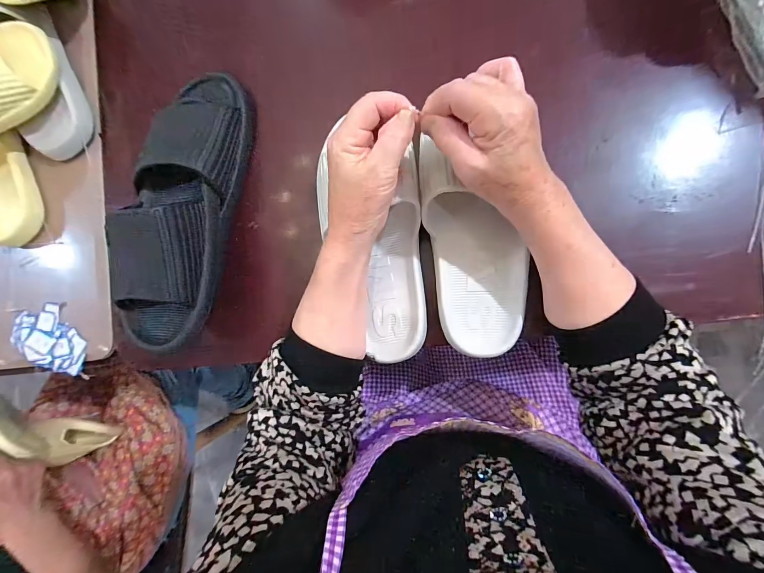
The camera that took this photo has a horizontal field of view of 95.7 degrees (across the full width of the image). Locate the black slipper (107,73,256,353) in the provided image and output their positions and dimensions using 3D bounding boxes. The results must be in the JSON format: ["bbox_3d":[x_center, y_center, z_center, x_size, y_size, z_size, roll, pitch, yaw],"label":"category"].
[{"bbox_3d":[-0.213,-0.090,0.362,0.097,0.084,0.309,1,74,10],"label":"black slipper"}]

